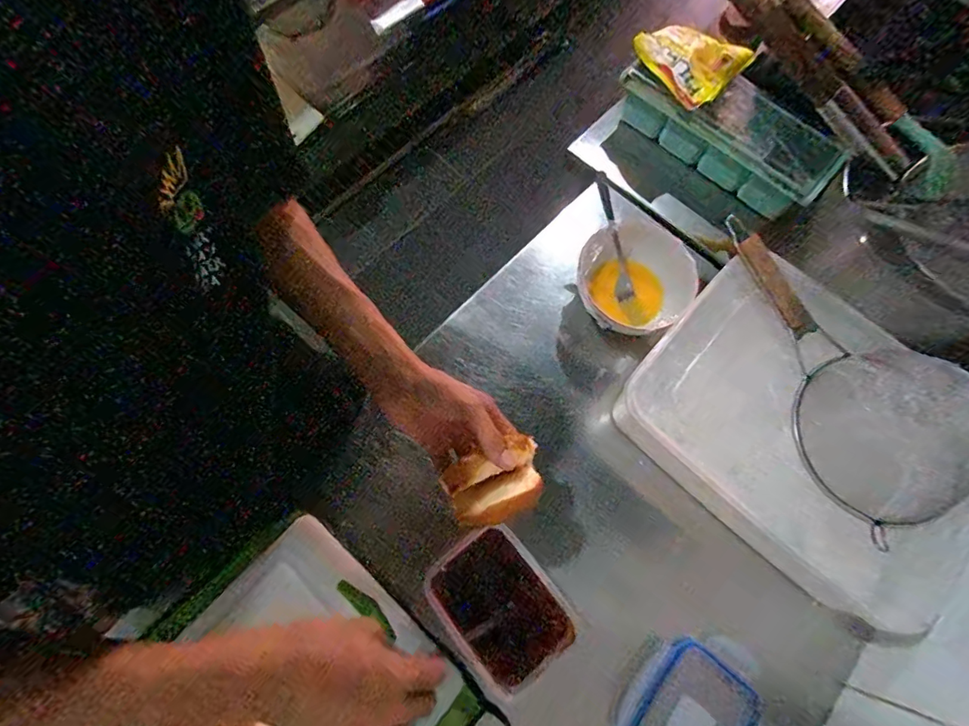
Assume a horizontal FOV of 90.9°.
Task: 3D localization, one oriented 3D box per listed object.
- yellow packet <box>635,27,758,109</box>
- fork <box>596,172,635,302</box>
[{"bbox_3d":[0.292,-0.436,0.672,0.128,0.034,0.122,42,74,12],"label":"yellow packet"},{"bbox_3d":[0.166,-0.161,0.612,0.027,0.017,0.162,-15,97,-8],"label":"fork"}]

